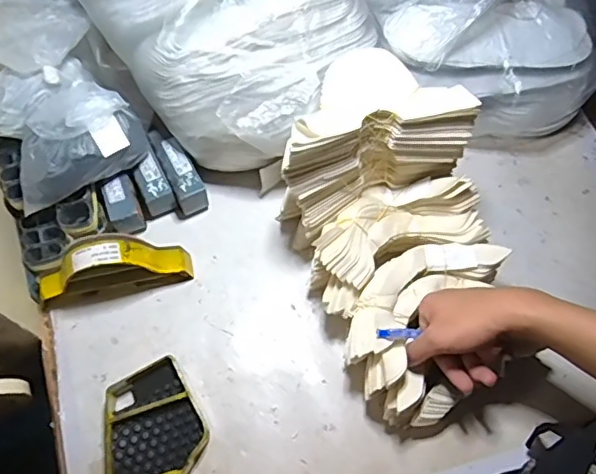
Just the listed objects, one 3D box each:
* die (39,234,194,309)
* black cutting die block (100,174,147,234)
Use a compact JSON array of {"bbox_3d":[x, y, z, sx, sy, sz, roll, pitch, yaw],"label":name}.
[{"bbox_3d":[-0.200,0.036,0.595,0.159,0.097,0.035,-14,64,-7],"label":"die"},{"bbox_3d":[-0.198,-0.035,0.639,0.034,0.051,0.048,-22,65,-10],"label":"black cutting die block"}]

